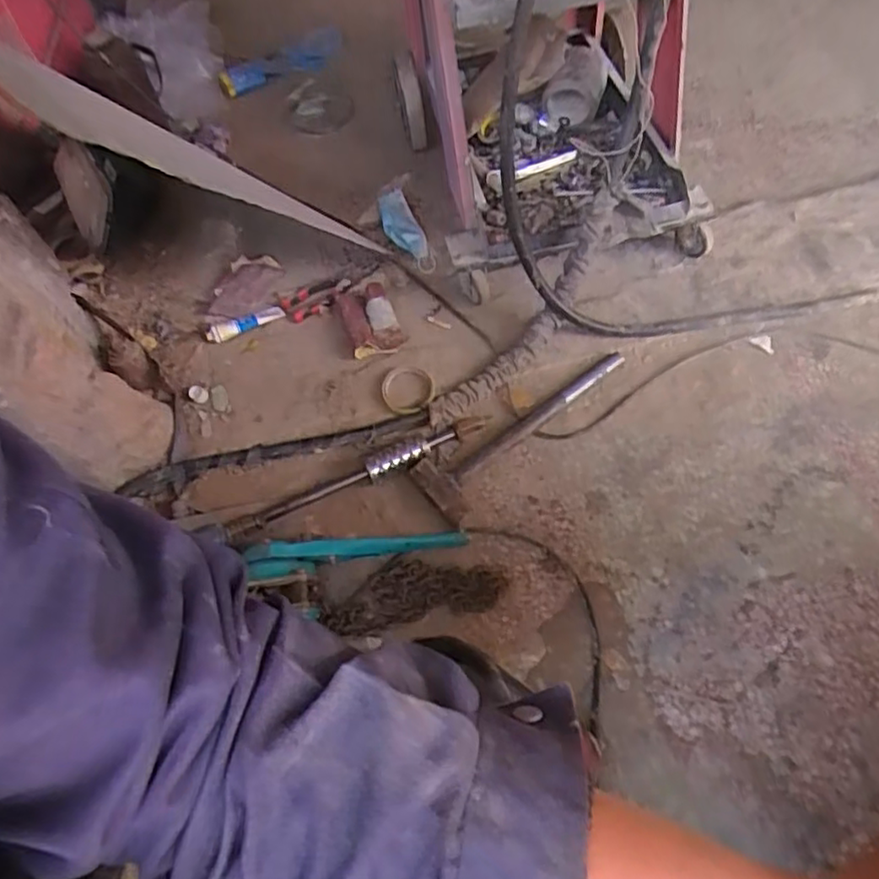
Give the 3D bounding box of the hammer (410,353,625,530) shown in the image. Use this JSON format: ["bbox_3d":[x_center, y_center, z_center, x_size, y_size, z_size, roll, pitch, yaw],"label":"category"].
[{"bbox_3d":[0.142,-0.018,1.009,0.385,0.036,0.104,-36,64,-14],"label":"hammer"}]

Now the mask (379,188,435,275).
[{"bbox_3d":[-0.069,-0.402,1.252,0.062,0.033,0.219,-23,62,-8],"label":"mask"}]

